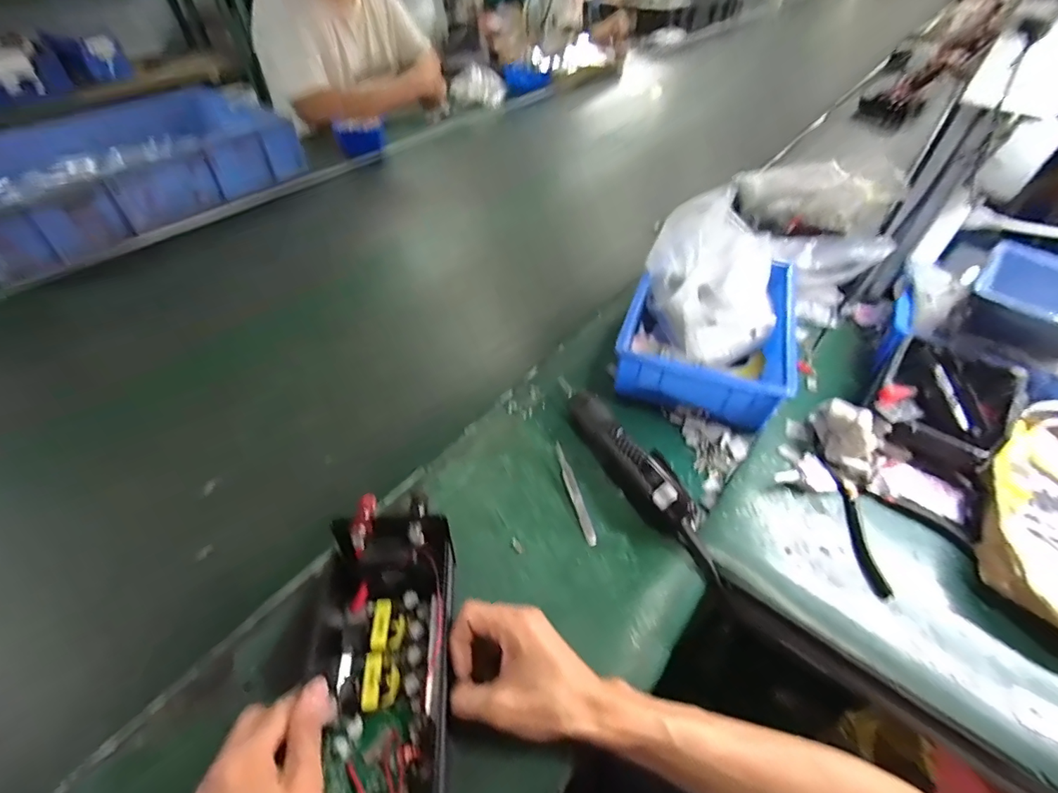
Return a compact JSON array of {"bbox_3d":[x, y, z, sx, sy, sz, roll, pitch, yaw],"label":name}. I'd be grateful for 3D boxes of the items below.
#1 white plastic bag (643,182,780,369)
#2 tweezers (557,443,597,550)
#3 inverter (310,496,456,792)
[{"bbox_3d":[0.260,-0.153,0.643,0.165,0.155,0.194,-2,47,-3],"label":"white plastic bag"},{"bbox_3d":[0.050,0.105,0.513,0.012,0.013,0.125,-11,48,-10],"label":"tweezers"},{"bbox_3d":[-0.113,0.233,0.347,0.114,0.070,0.296,-5,55,-5],"label":"inverter"}]

